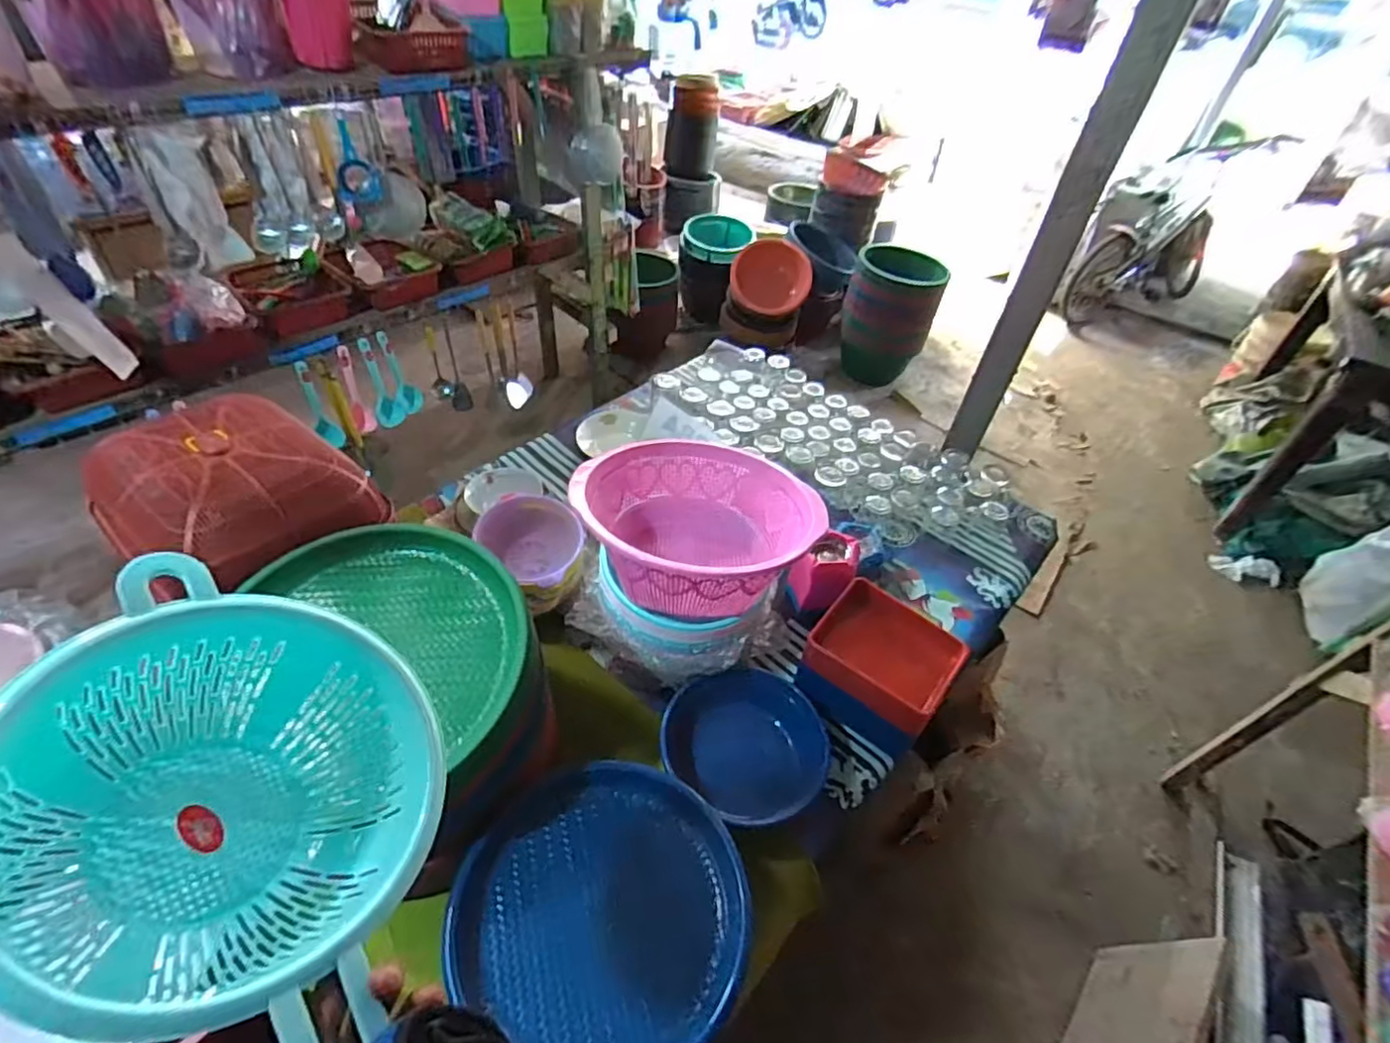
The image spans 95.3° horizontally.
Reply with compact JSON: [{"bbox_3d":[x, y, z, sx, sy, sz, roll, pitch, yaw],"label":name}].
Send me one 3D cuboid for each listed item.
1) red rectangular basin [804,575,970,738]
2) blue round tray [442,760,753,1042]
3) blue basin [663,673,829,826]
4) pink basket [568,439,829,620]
[{"bbox_3d":[0.315,0.220,1.064,0.222,0.100,0.153,30,51,22],"label":"red rectangular basin"},{"bbox_3d":[-0.108,0.472,0.784,0.350,0.050,0.326,3,46,-3],"label":"blue round tray"},{"bbox_3d":[0.080,0.378,1.034,0.272,0.095,0.249,10,89,-1],"label":"blue basin"},{"bbox_3d":[-0.004,0.028,1.067,0.346,0.231,0.349,3,46,-3],"label":"pink basket"}]

